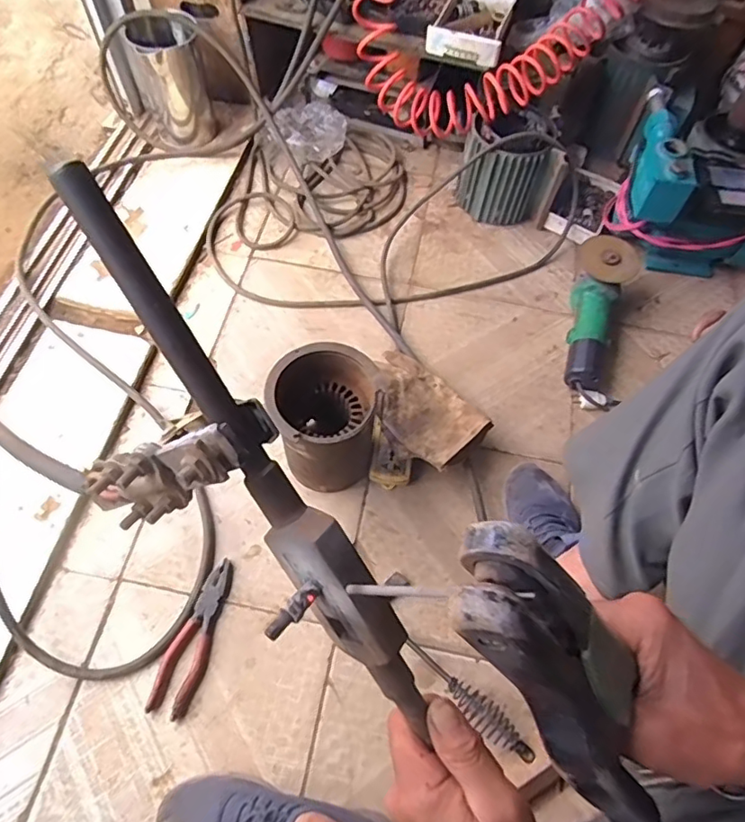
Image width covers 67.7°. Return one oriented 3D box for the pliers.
[{"bbox_3d":[-0.224,0.285,0.707,0.052,0.013,0.186,17,63,6],"label":"pliers"}]

